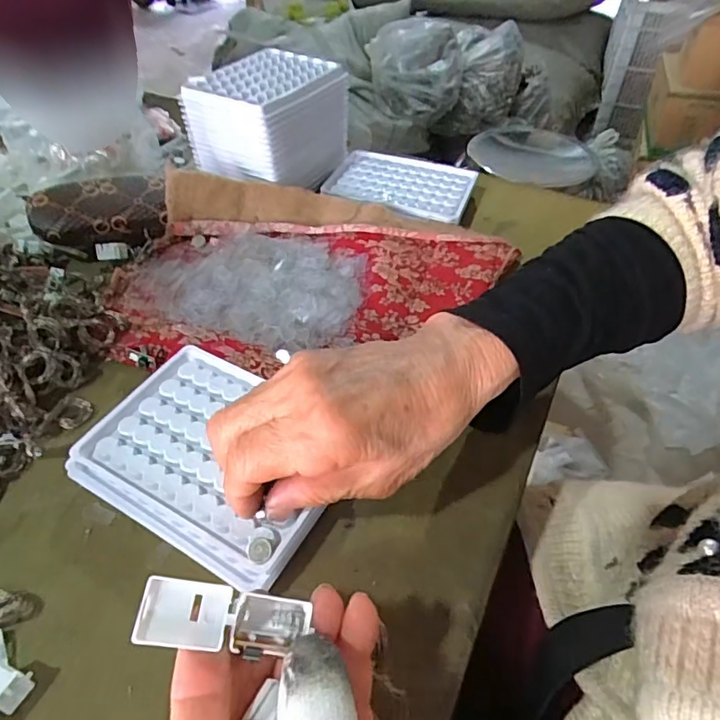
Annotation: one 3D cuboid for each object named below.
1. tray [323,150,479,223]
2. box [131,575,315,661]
[{"bbox_3d":[0.041,-0.171,0.506,0.129,0.009,0.102,15,47,12],"label":"tray"},{"bbox_3d":[-0.044,0.085,0.173,0.054,0.012,0.019,19,43,-22],"label":"box"}]

